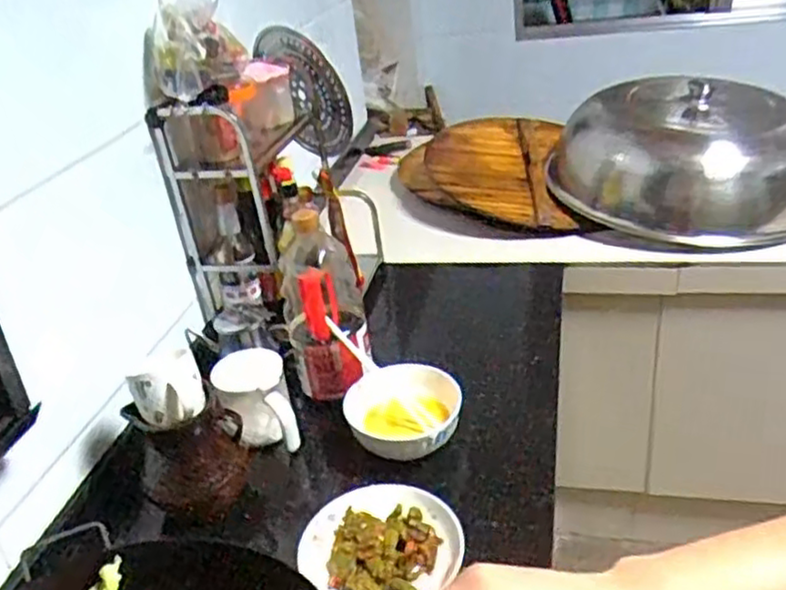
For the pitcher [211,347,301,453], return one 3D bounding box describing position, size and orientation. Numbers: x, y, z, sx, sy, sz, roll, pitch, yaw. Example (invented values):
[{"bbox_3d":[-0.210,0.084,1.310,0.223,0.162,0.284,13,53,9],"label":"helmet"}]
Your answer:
[{"bbox_3d":[-0.197,0.142,1.016,0.095,0.095,0.164,-17,31,-17],"label":"pitcher"}]

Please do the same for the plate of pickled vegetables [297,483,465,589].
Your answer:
[{"bbox_3d":[-0.013,0.282,0.803,0.171,0.034,0.161,-20,32,-22],"label":"plate of pickled vegetables"}]

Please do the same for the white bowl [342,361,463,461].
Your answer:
[{"bbox_3d":[0.010,0.156,0.975,0.154,0.068,0.154,-5,30,3],"label":"white bowl"}]

